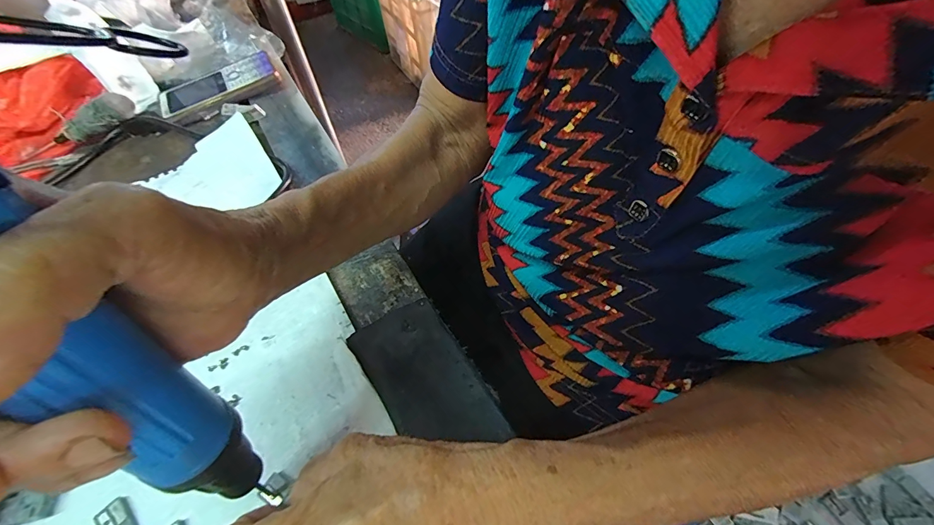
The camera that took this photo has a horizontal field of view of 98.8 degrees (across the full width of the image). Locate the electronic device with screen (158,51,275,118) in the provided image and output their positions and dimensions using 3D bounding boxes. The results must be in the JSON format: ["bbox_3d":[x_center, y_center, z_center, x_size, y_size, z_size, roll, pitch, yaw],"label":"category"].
[{"bbox_3d":[-0.267,-0.190,0.429,0.119,0.022,0.056,-23,56,-11],"label":"electronic device with screen"}]

